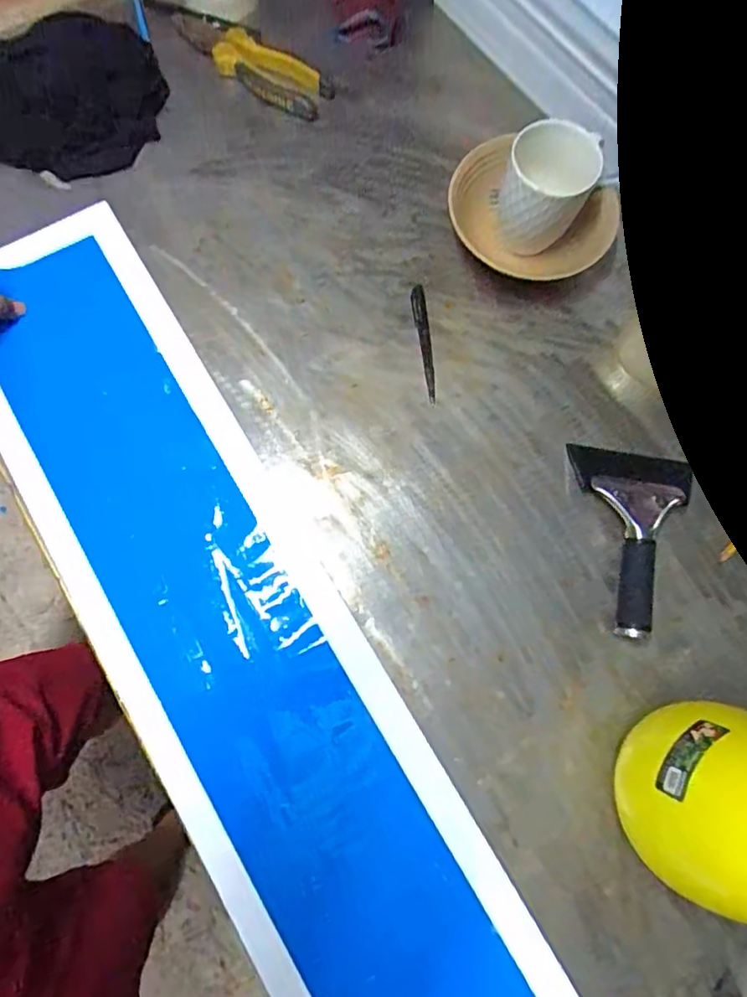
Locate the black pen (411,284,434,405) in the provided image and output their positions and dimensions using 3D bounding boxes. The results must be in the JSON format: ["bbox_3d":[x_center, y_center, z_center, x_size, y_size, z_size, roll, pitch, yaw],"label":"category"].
[{"bbox_3d":[0.052,-0.158,0.594,0.015,0.008,0.131,-5,77,-3],"label":"black pen"}]

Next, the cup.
[{"bbox_3d":[0.160,-0.287,0.560,0.076,0.113,0.067,27,78,4],"label":"cup"}]

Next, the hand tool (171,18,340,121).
[{"bbox_3d":[-0.144,-0.484,0.645,0.192,0.031,0.059,28,78,4],"label":"hand tool"}]

